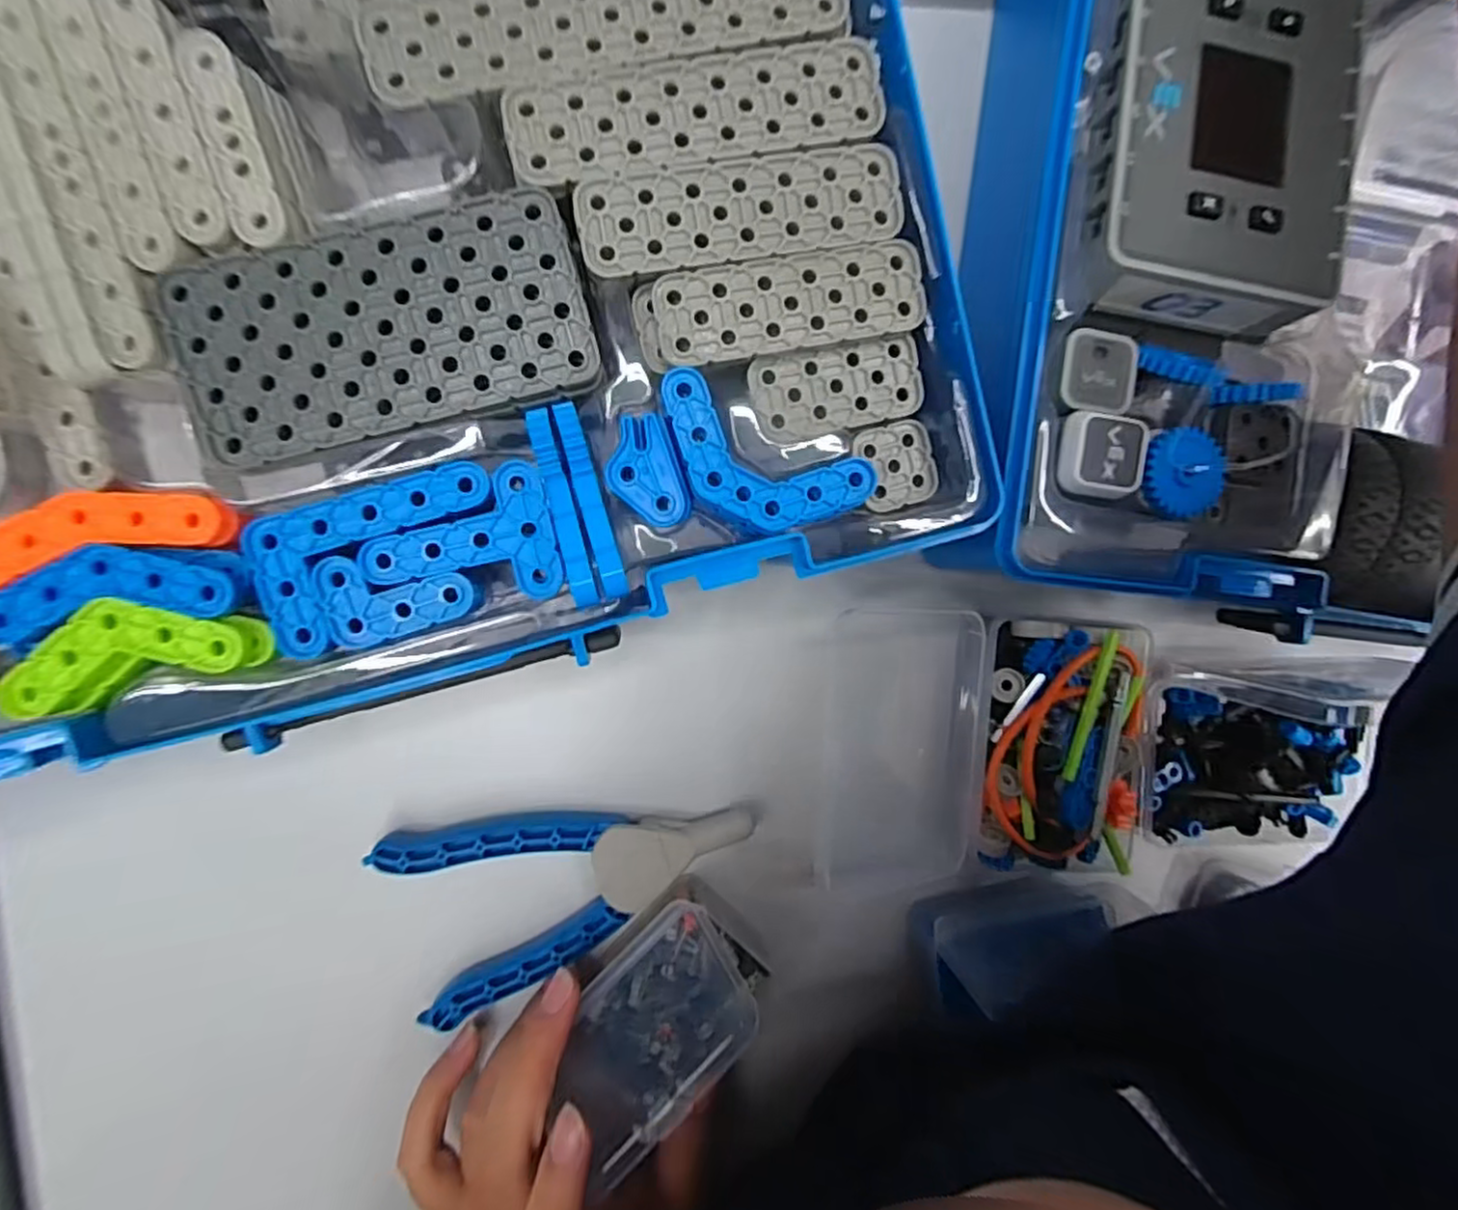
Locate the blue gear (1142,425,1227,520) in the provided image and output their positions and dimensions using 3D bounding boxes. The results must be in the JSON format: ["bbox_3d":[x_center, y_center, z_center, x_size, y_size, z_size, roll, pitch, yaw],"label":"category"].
[{"bbox_3d":[0.136,-0.039,0.202,0.024,0.004,0.026,0,93,-8],"label":"blue gear"}]

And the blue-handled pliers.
[{"bbox_3d":[-0.056,0.109,0.251,0.128,0.015,0.069,-3,93,-7],"label":"blue-handled pliers"}]

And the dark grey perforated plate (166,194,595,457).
[{"bbox_3d":[-0.087,-0.071,0.174,0.099,0.004,0.049,-16,95,-7],"label":"dark grey perforated plate"}]

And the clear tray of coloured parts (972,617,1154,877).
[{"bbox_3d":[0.122,0.051,0.258,0.065,0.033,0.091,3,92,-8],"label":"clear tray of coloured parts"}]

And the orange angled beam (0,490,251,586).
[{"bbox_3d":[-0.157,-0.018,0.169,0.064,0.004,0.020,-8,94,-7],"label":"orange angled beam"}]

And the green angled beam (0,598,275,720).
[{"bbox_3d":[-0.151,0.010,0.174,0.057,0.009,0.024,-16,95,-7],"label":"green angled beam"}]

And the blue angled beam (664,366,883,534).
[{"bbox_3d":[0.008,-0.038,0.190,0.063,0.004,0.031,26,89,-8],"label":"blue angled beam"}]

